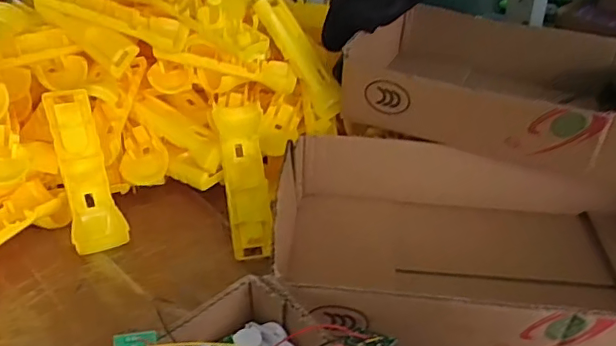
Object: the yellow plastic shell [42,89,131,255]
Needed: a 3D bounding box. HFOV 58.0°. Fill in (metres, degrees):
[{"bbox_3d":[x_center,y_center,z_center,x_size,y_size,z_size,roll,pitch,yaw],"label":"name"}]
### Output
[{"bbox_3d":[-0.222,-0.004,0.553,0.046,0.020,0.164,-15,79,-18],"label":"yellow plastic shell"}]

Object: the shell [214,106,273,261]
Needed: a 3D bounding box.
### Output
[{"bbox_3d":[-0.062,0.007,0.558,0.044,0.020,0.152,-8,79,-8],"label":"shell"}]

